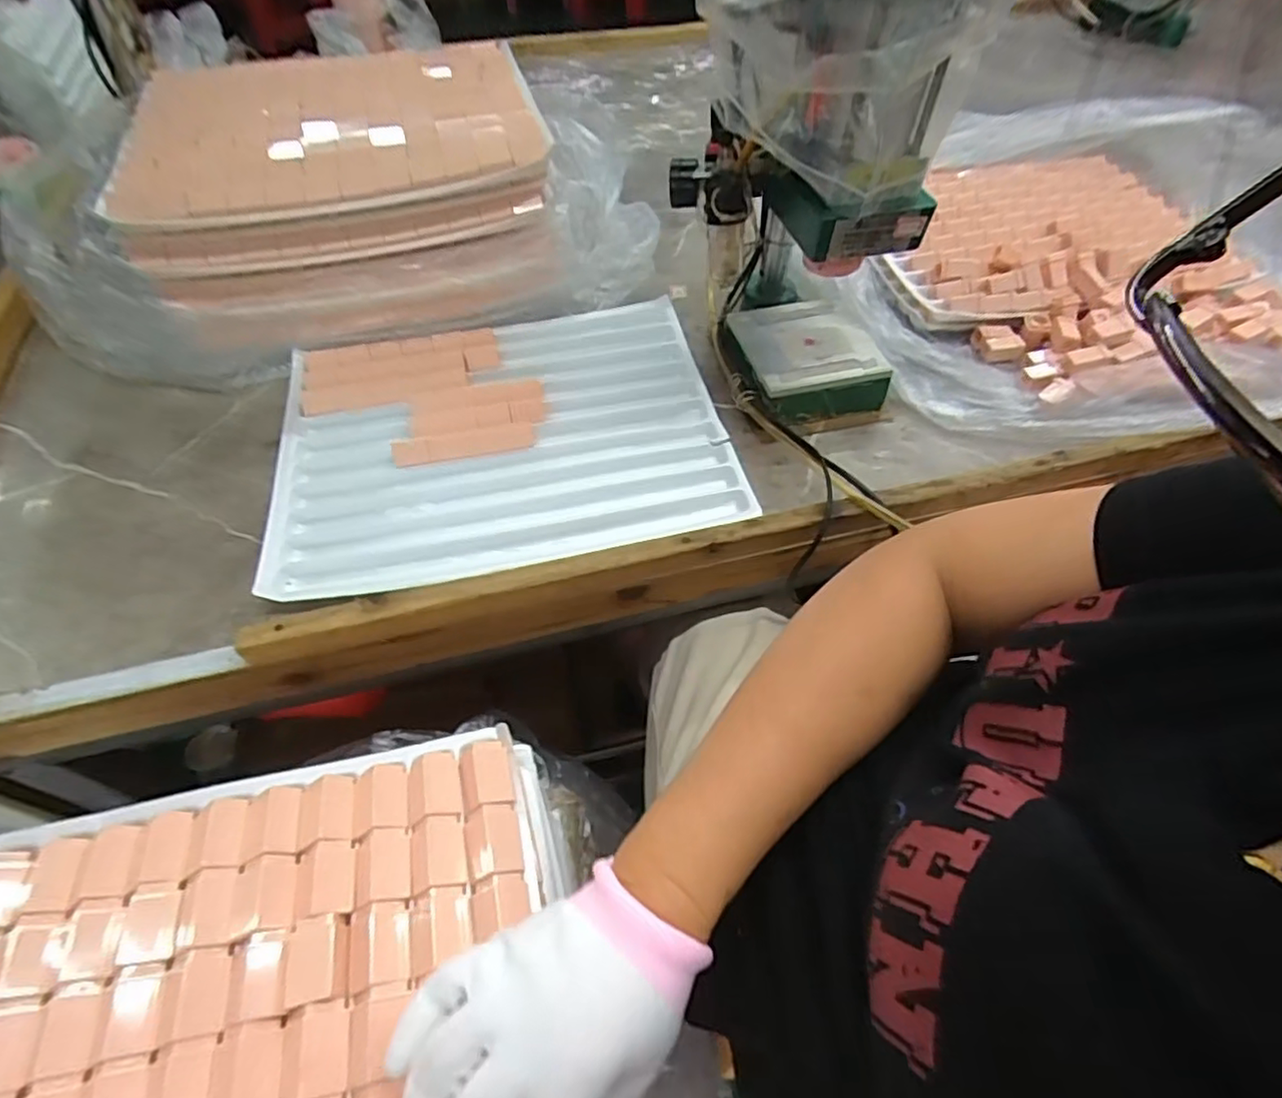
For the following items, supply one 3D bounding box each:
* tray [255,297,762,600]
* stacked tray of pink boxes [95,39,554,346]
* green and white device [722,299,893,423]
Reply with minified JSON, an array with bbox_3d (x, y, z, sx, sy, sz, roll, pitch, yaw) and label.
[{"bbox_3d":[-0.128,-0.111,0.584,0.391,0.015,0.298,-11,55,-8],"label":"tray"},{"bbox_3d":[-0.291,-0.360,0.654,0.372,0.169,0.262,-11,55,-9],"label":"stacked tray of pink boxes"},{"bbox_3d":[0.154,-0.184,0.615,0.129,0.048,0.128,-13,55,-9],"label":"green and white device"}]

